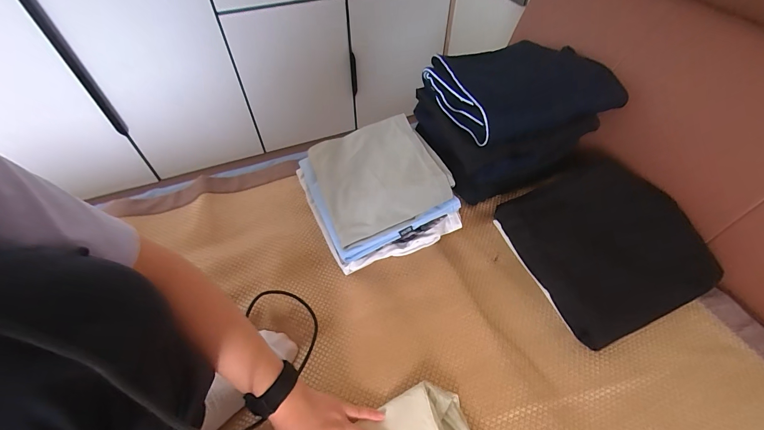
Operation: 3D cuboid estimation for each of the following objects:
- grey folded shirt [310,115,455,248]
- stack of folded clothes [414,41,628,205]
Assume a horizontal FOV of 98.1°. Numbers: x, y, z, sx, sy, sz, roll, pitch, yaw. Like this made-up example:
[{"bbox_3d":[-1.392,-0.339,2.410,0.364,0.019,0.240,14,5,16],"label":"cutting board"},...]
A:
[{"bbox_3d":[-0.013,-0.084,0.622,0.215,0.018,0.258,-24,53,-3],"label":"grey folded shirt"},{"bbox_3d":[0.229,-0.192,0.664,0.272,0.176,0.251,-15,52,-12],"label":"stack of folded clothes"}]

